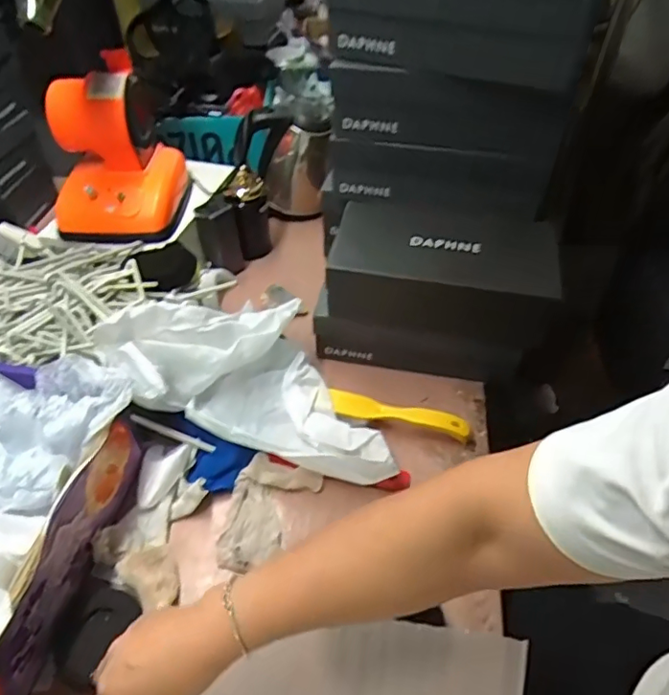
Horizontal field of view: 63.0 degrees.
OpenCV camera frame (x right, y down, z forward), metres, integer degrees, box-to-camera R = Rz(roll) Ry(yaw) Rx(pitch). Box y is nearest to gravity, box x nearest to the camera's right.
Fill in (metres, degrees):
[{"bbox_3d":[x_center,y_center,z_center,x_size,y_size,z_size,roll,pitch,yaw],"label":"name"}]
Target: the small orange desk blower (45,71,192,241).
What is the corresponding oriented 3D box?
[{"bbox_3d":[-0.349,-0.302,0.852,0.178,0.192,0.187,0,46,0],"label":"small orange desk blower"}]

